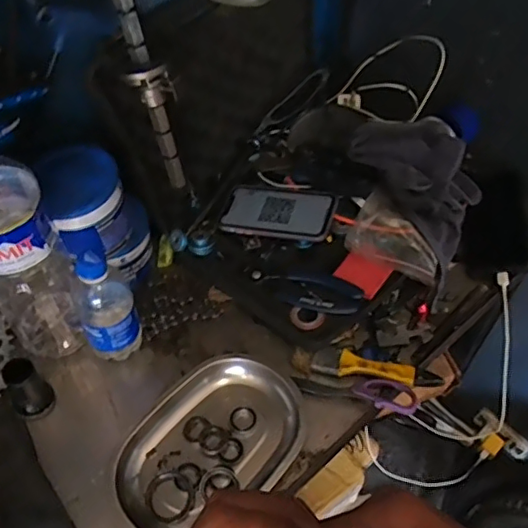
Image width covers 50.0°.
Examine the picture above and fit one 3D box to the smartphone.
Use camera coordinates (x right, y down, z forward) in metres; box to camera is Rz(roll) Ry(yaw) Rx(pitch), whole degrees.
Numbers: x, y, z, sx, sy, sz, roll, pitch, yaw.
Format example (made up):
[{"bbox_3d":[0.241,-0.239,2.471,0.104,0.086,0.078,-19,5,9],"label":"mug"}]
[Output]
[{"bbox_3d":[0.017,-0.071,0.756,0.152,0.014,0.085,6,54,21],"label":"smartphone"}]

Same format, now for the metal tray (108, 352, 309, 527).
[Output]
[{"bbox_3d":[-0.058,0.189,0.602,0.144,0.032,0.218,36,60,25],"label":"metal tray"}]

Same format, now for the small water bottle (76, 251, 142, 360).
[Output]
[{"bbox_3d":[-0.176,0.042,0.629,0.057,0.157,0.067,-15,53,-11],"label":"small water bottle"}]

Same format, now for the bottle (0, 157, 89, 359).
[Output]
[{"bbox_3d":[-0.255,0.001,0.597,0.087,0.313,0.093,-30,58,-21],"label":"bottle"}]

